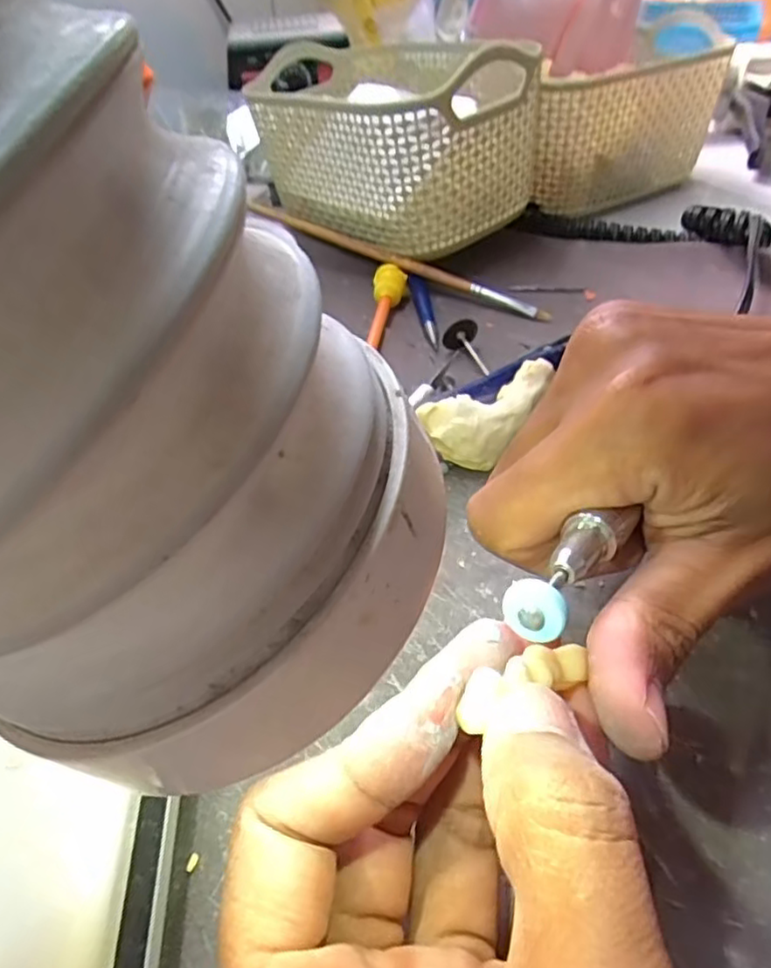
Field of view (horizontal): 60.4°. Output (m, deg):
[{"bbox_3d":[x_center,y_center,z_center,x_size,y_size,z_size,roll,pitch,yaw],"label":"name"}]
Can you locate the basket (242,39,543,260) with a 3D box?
[{"bbox_3d":[0.000,-0.208,0.405,0.125,0.089,0.179,-28,48,-24],"label":"basket"}]

